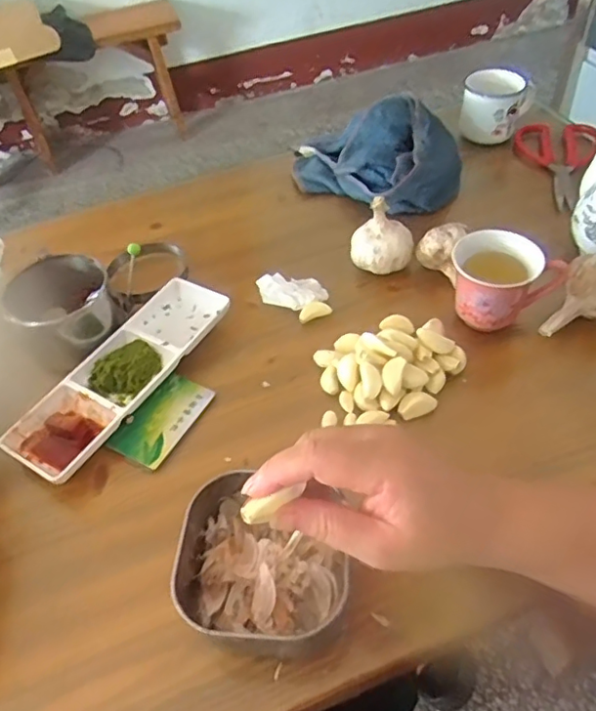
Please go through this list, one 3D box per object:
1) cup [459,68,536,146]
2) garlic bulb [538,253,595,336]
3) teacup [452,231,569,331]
[{"bbox_3d":[0.243,-0.307,0.722,0.075,0.071,0.080,-3,49,3],"label":"cup"},{"bbox_3d":[0.250,-0.048,0.501,0.056,0.054,0.064,24,56,23],"label":"garlic bulb"},{"bbox_3d":[0.175,-0.057,0.509,0.088,0.072,0.065,22,55,22],"label":"teacup"}]

